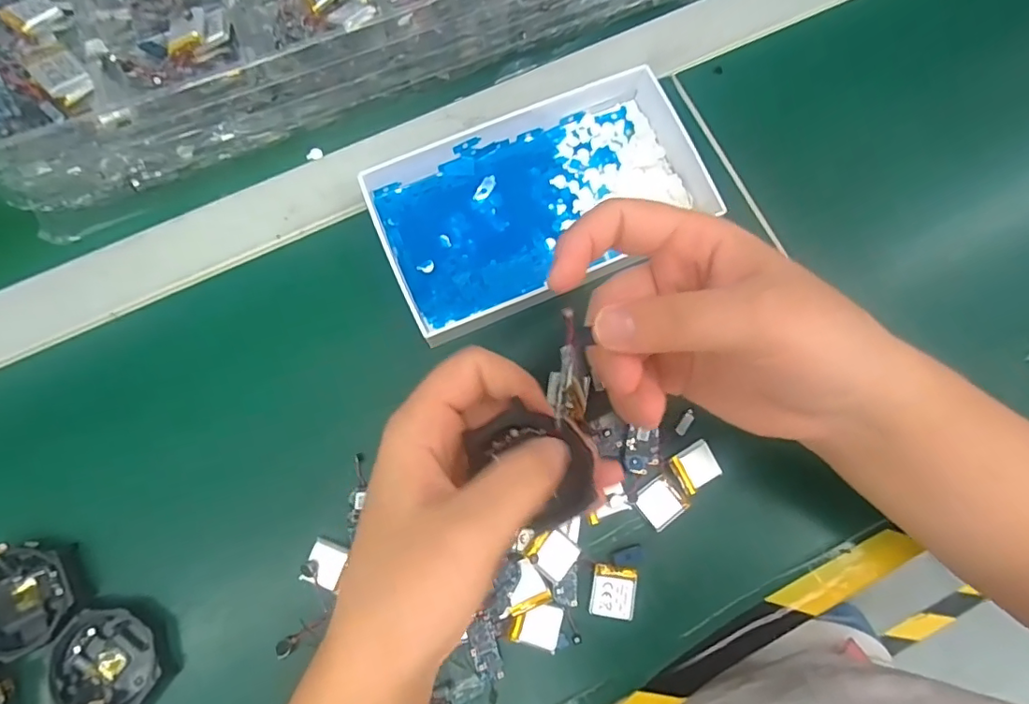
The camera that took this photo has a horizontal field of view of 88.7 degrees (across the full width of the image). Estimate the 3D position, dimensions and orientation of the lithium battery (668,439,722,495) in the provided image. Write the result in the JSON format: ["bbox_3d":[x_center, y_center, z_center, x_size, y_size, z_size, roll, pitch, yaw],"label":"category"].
[{"bbox_3d":[0.094,0.059,0.272,0.023,0.005,0.020,-28,80,-7],"label":"lithium battery"}]

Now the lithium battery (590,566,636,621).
[{"bbox_3d":[0.049,0.119,0.260,0.022,0.004,0.023,9,78,0],"label":"lithium battery"}]

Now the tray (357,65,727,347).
[{"bbox_3d":[0.013,-0.086,0.292,0.172,0.023,0.107,-23,80,-6],"label":"tray"}]

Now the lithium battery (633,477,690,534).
[{"bbox_3d":[0.075,0.077,0.269,0.022,0.004,0.020,-40,82,-9],"label":"lithium battery"}]

